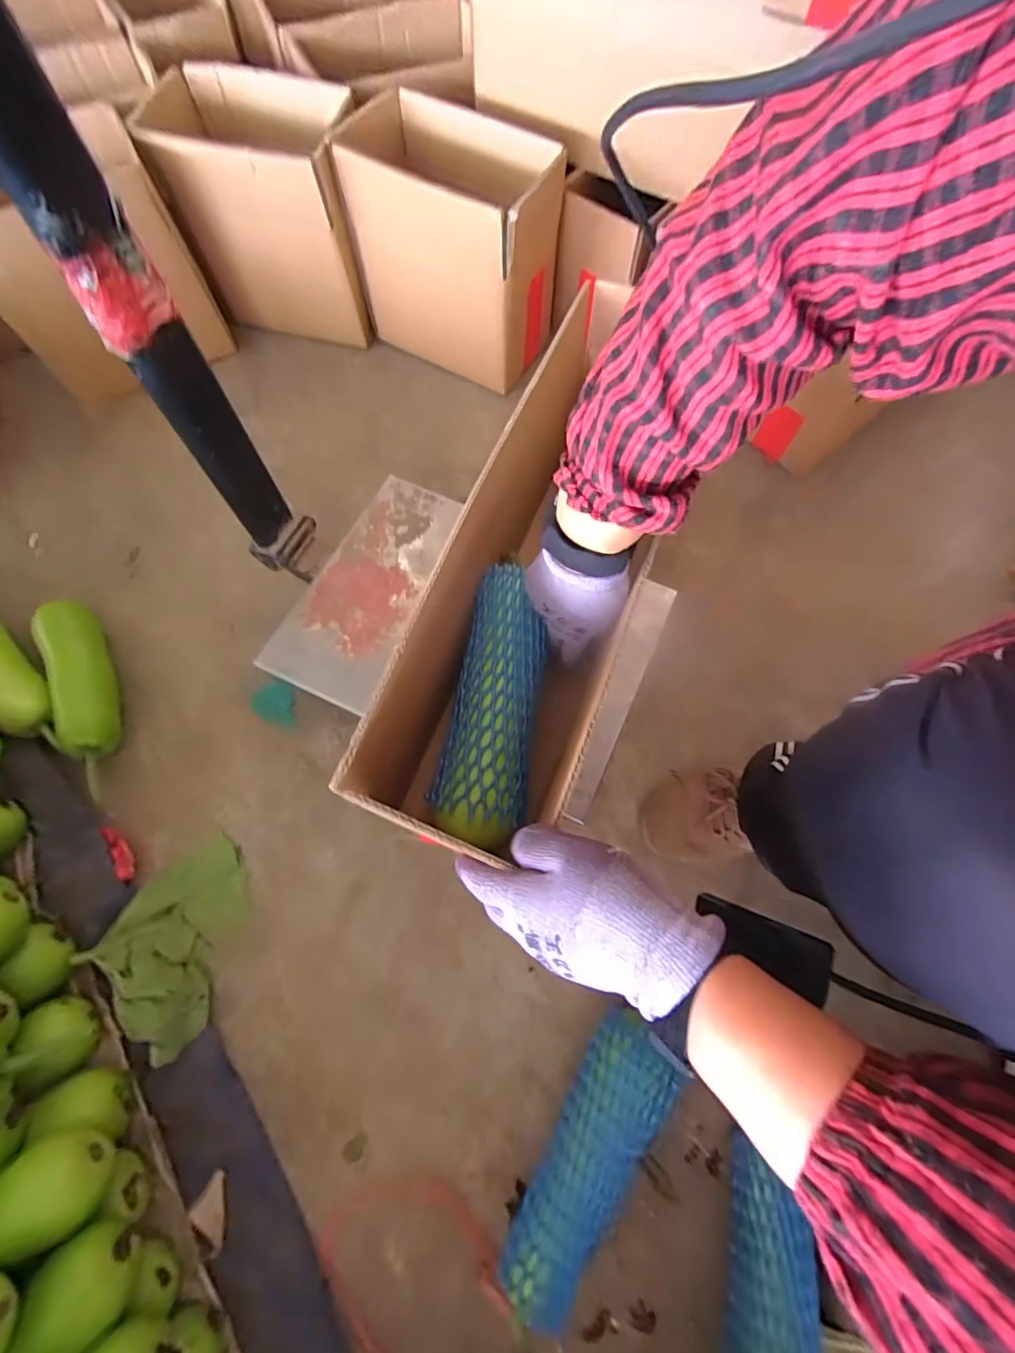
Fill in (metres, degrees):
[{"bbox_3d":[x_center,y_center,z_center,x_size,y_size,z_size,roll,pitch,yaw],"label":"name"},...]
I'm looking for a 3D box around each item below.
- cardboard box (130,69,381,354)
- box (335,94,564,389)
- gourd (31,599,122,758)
[{"bbox_3d":[-0.342,-0.687,0.768,0.303,0.232,0.174,16,69,5],"label":"cardboard box"},{"bbox_3d":[-0.078,-0.601,0.731,0.300,0.235,0.153,29,69,8],"label":"box"},{"bbox_3d":[-0.516,0.003,0.619,0.068,0.062,0.191,-24,71,-10],"label":"gourd"}]

